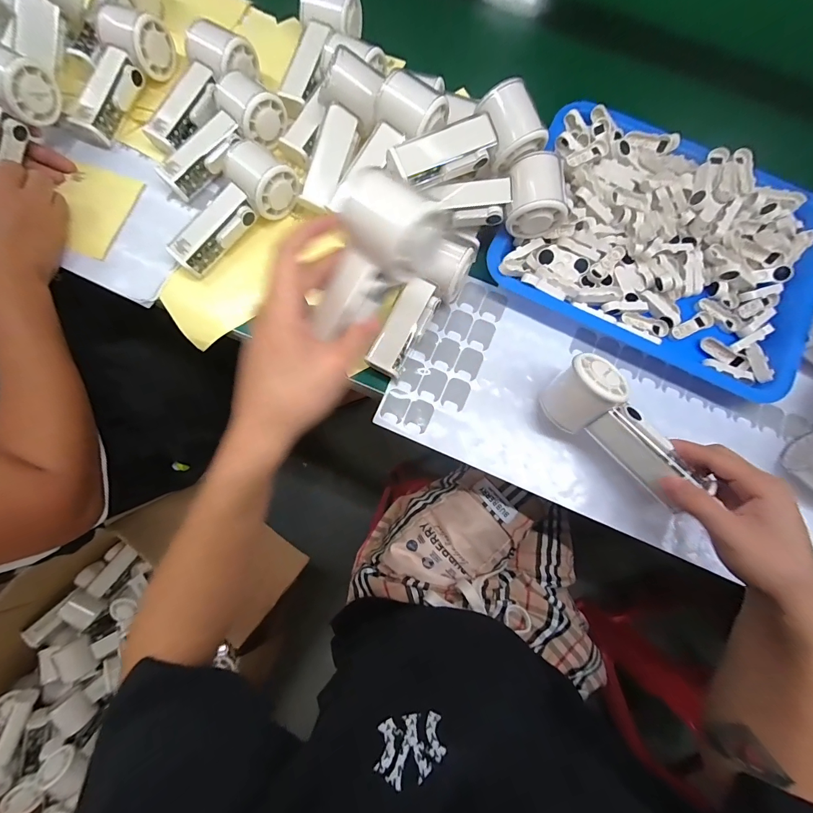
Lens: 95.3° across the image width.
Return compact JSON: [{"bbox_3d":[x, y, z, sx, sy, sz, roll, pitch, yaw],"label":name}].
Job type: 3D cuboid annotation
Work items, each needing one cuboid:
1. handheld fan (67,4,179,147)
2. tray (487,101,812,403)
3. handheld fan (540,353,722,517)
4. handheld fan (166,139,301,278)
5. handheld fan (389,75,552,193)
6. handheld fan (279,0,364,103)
[{"bbox_3d":[-0.339,-0.387,0.425,0.075,0.057,0.157,27,78,4],"label":"handheld fan"},{"bbox_3d":[0.284,-0.176,0.407,0.332,0.049,0.257,28,78,4],"label":"tray"},{"bbox_3d":[0.196,0.025,0.338,0.152,0.064,0.040,47,40,11],"label":"handheld fan"},{"bbox_3d":[-0.191,-0.213,0.393,0.146,0.051,0.065,-41,82,-10],"label":"handheld fan"},{"bbox_3d":[0.056,-0.254,0.361,0.151,0.058,0.064,-16,79,-5],"label":"handheld fan"},{"bbox_3d":[-0.107,-0.423,0.441,0.060,0.048,0.147,26,91,4],"label":"handheld fan"}]

